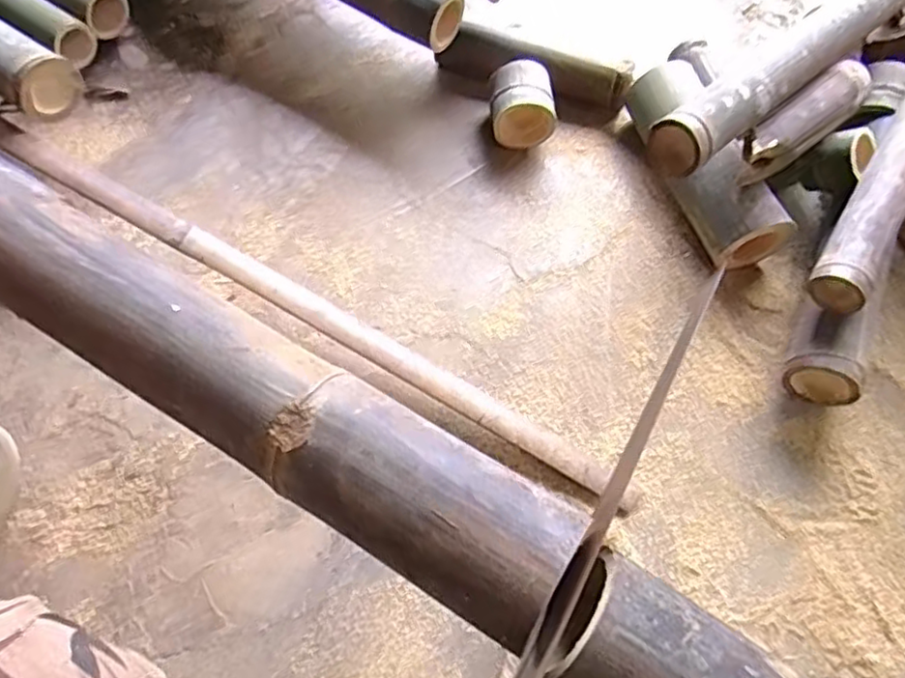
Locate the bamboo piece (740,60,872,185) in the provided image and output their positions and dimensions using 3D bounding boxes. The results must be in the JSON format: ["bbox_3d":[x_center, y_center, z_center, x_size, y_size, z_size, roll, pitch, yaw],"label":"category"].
[{"bbox_3d":[0.364,-0.226,0.677,0.206,0.050,0.044,-38,70,-19],"label":"bamboo piece"}]

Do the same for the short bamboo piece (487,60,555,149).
[{"bbox_3d":[0.080,-0.276,0.779,0.074,0.081,0.073,-5,63,-4],"label":"short bamboo piece"}]

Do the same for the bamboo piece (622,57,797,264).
[{"bbox_3d":[0.273,-0.198,0.739,0.100,0.092,0.248,-20,66,-11],"label":"bamboo piece"}]

